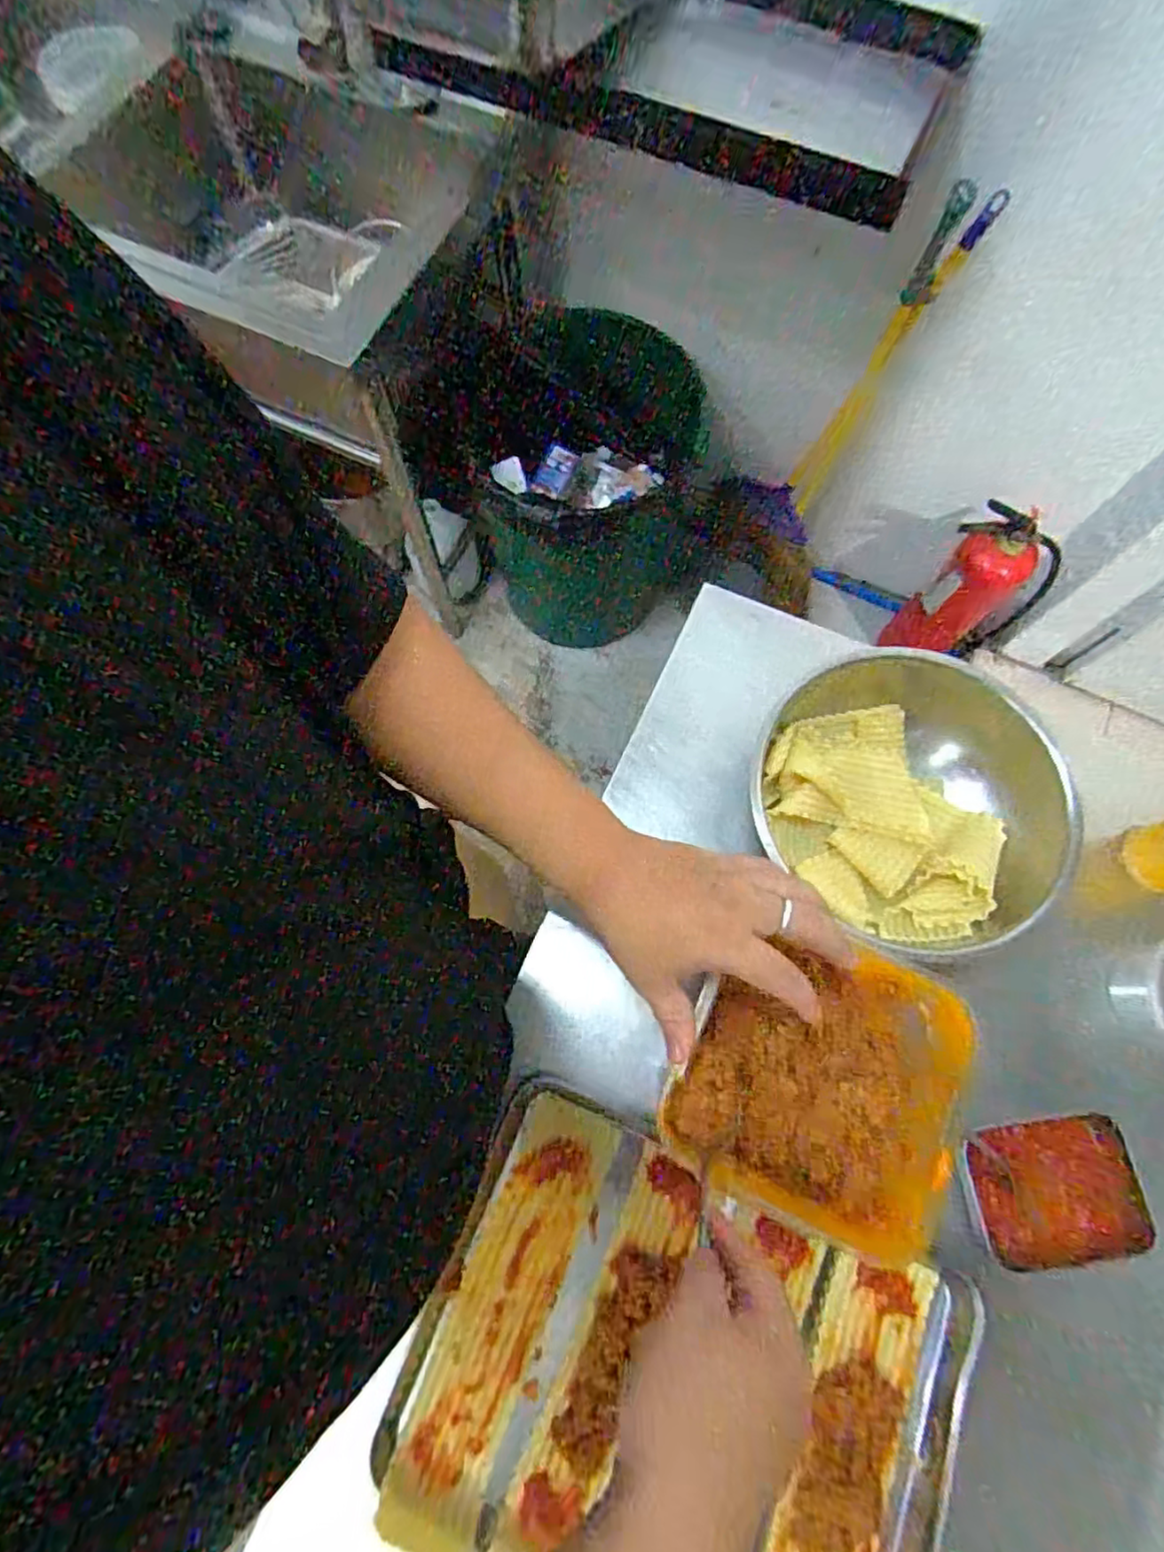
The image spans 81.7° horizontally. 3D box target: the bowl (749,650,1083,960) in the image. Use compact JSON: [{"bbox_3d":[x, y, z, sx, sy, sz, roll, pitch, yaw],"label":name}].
[{"bbox_3d":[0.289,0.020,0.607,0.266,0.090,0.230,36,75,9],"label":"bowl"}]

